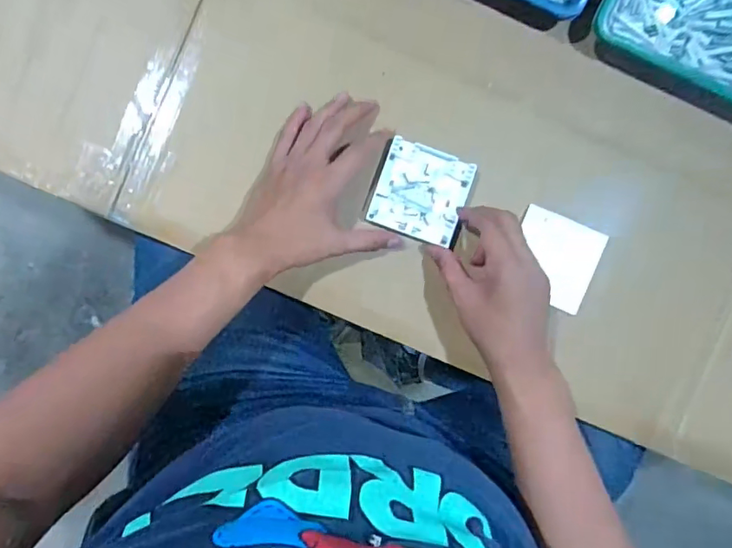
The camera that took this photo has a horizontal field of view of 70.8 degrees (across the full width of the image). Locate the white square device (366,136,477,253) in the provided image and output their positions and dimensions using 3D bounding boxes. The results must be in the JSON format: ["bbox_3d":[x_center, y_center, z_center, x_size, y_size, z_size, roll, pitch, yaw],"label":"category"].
[{"bbox_3d":[0.055,-0.079,0.504,0.089,0.007,0.087,19,92,-4],"label":"white square device"}]

